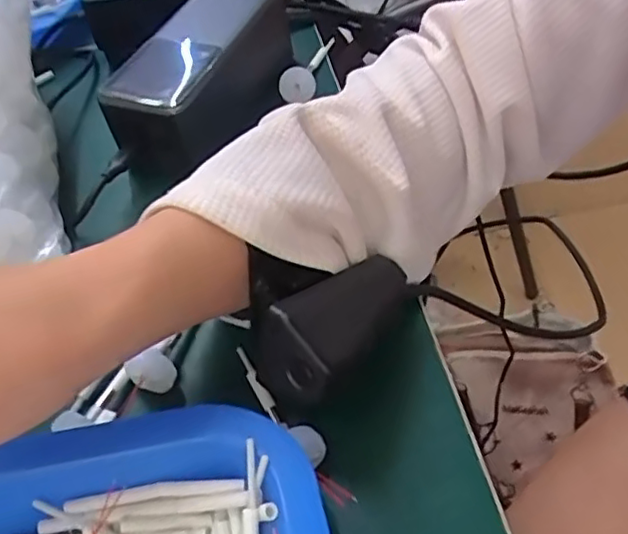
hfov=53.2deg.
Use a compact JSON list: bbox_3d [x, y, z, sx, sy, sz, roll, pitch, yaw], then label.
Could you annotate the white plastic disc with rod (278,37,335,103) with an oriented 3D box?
[{"bbox_3d":[0.001,-0.129,0.397,0.017,0.016,0.067,17,55,21],"label":"white plastic disc with rod"}]

